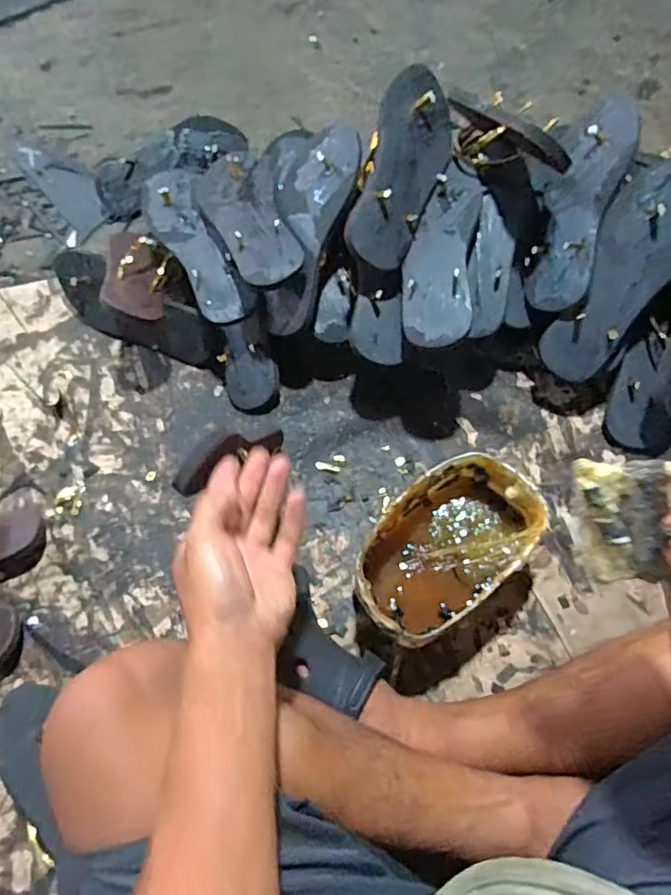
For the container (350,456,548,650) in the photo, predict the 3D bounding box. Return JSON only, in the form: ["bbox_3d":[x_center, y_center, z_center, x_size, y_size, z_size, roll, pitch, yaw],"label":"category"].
[{"bbox_3d":[0.109,0.108,0.604,0.199,0.109,0.126,-42,73,-13],"label":"container"}]

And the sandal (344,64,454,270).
[{"bbox_3d":[0.073,-0.303,0.640,0.088,0.040,0.229,18,81,-23],"label":"sandal"}]

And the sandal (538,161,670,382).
[{"bbox_3d":[0.315,-0.186,0.636,0.093,0.041,0.241,30,103,13],"label":"sandal"}]

